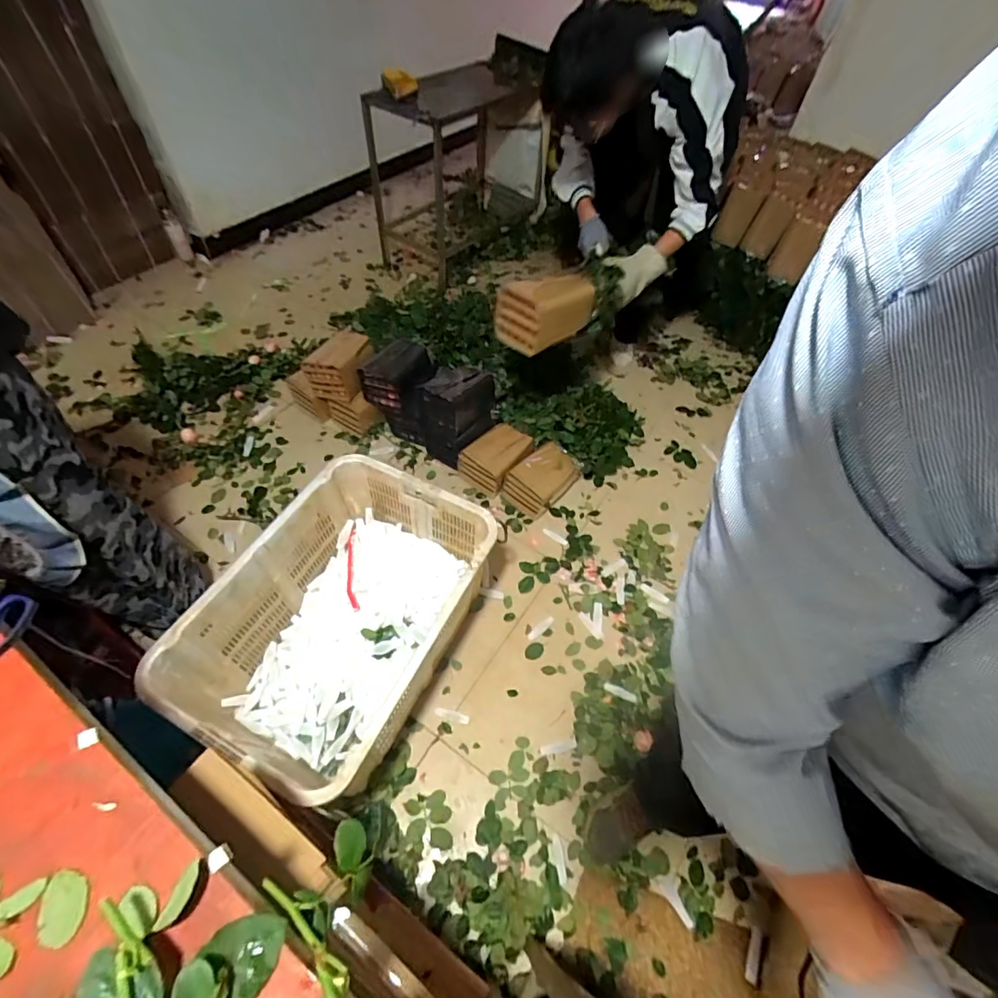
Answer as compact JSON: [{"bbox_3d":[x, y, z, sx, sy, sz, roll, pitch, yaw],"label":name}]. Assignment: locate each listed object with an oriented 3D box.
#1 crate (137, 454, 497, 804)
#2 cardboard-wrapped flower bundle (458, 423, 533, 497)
[{"bbox_3d":[-0.348,0.289,1.148,0.460,0.325,0.659,23,55,14],"label":"crate"},{"bbox_3d":[-0.006,-0.137,1.622,0.158,0.121,0.212,36,59,22],"label":"cardboard-wrapped flower bundle"}]

